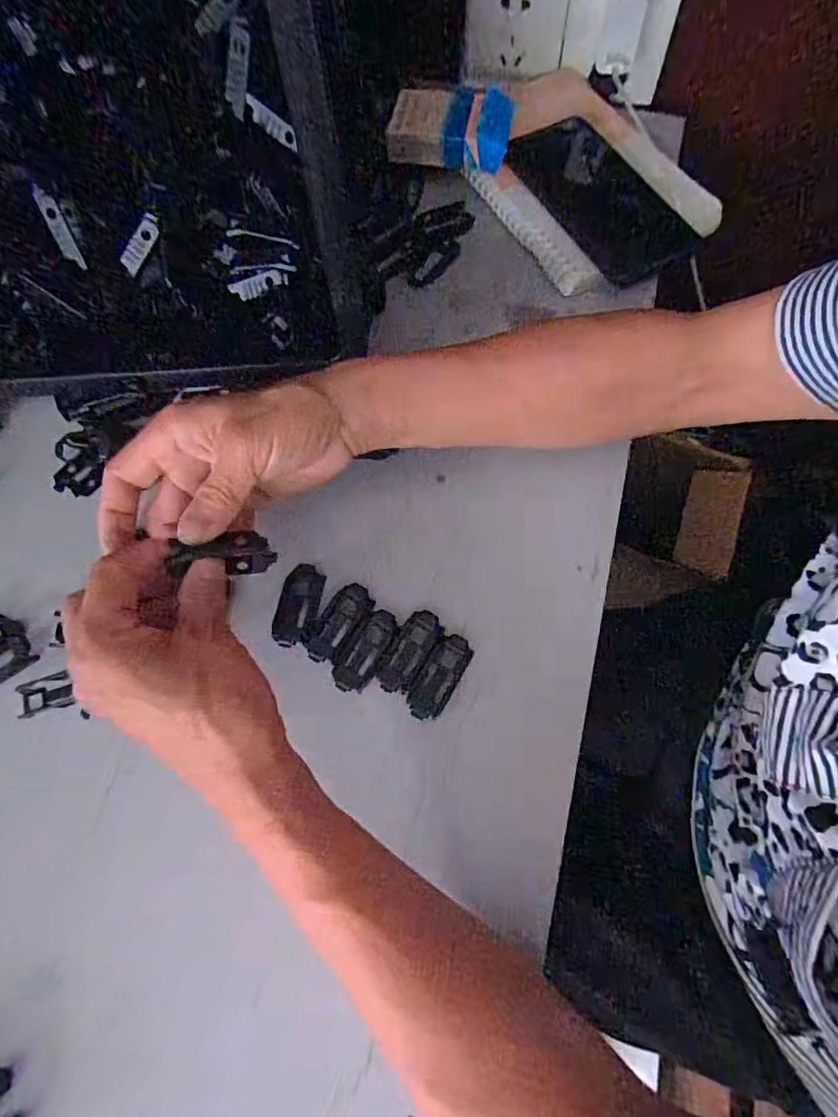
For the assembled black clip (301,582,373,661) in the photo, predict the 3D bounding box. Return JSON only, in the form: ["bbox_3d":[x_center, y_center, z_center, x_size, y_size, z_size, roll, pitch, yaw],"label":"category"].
[{"bbox_3d":[-0.048,0.039,0.321,0.023,0.014,0.050,33,74,13],"label":"assembled black clip"}]

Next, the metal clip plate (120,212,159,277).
[{"bbox_3d":[-0.178,-0.201,0.342,0.038,0.012,0.004,-43,30,21],"label":"metal clip plate"}]

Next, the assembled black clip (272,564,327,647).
[{"bbox_3d":[-0.072,0.026,0.317,0.021,0.008,0.050,8,70,5],"label":"assembled black clip"}]

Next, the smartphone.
[{"bbox_3d":[0.142,-0.286,0.415,0.088,0.011,0.154,-30,71,-9],"label":"smartphone"}]

